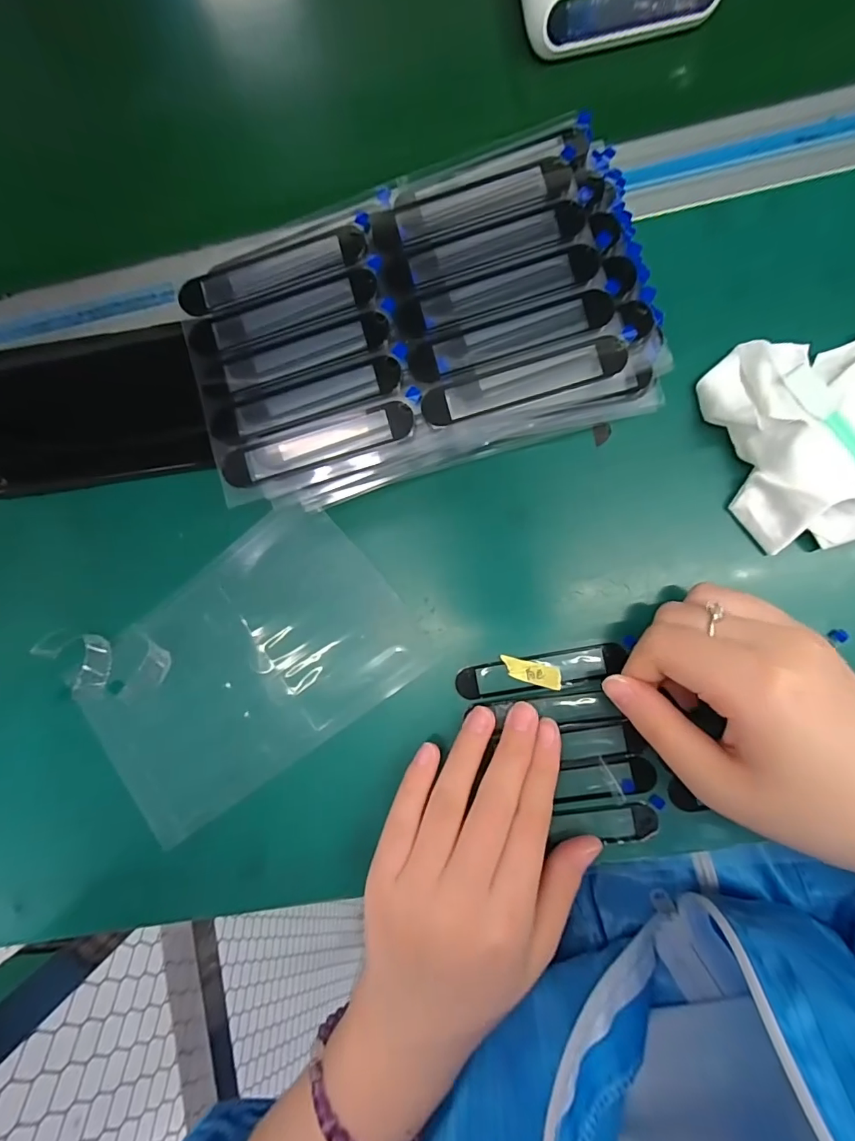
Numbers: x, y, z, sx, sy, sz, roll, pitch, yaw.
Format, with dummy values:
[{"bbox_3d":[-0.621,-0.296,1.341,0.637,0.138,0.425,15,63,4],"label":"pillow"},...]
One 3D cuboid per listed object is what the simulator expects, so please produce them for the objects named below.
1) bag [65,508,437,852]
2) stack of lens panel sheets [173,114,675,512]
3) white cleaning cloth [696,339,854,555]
[{"bbox_3d":[-0.092,0.049,0.234,0.162,0.006,0.105,-36,86,2],"label":"bag"},{"bbox_3d":[-0.001,-0.102,0.211,0.194,0.053,0.117,-15,87,4],"label":"stack of lens panel sheets"},{"bbox_3d":[0.188,-0.065,0.201,0.108,0.023,0.093,-15,87,4],"label":"white cleaning cloth"}]

